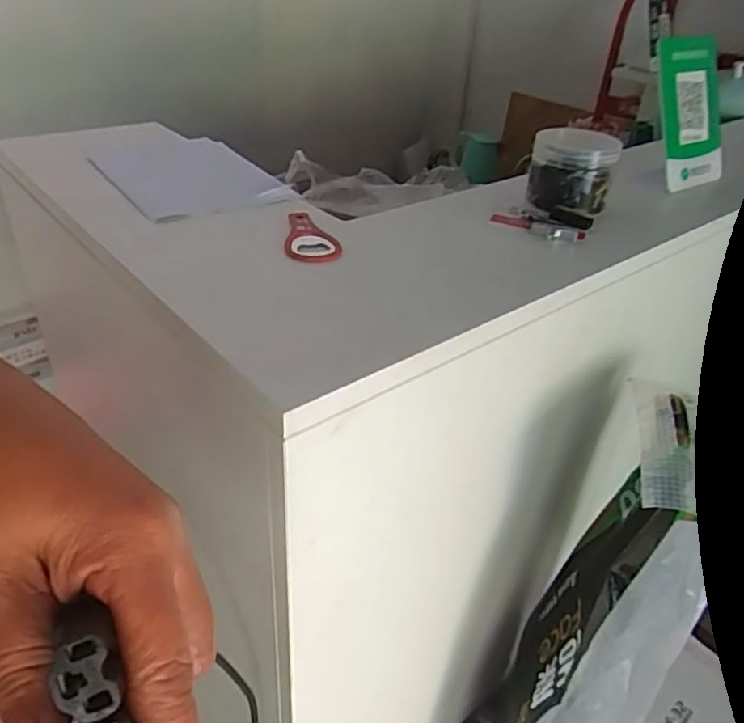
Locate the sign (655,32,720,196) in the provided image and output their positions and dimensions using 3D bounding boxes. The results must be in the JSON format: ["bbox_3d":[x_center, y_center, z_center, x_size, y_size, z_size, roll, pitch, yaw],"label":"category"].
[{"bbox_3d":[0.366,-0.286,0.713,0.111,0.162,0.015,-21,17,-29],"label":"sign"}]

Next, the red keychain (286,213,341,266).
[{"bbox_3d":[-0.061,-0.104,0.526,0.043,0.008,0.090,-21,46,-26],"label":"red keychain"}]

